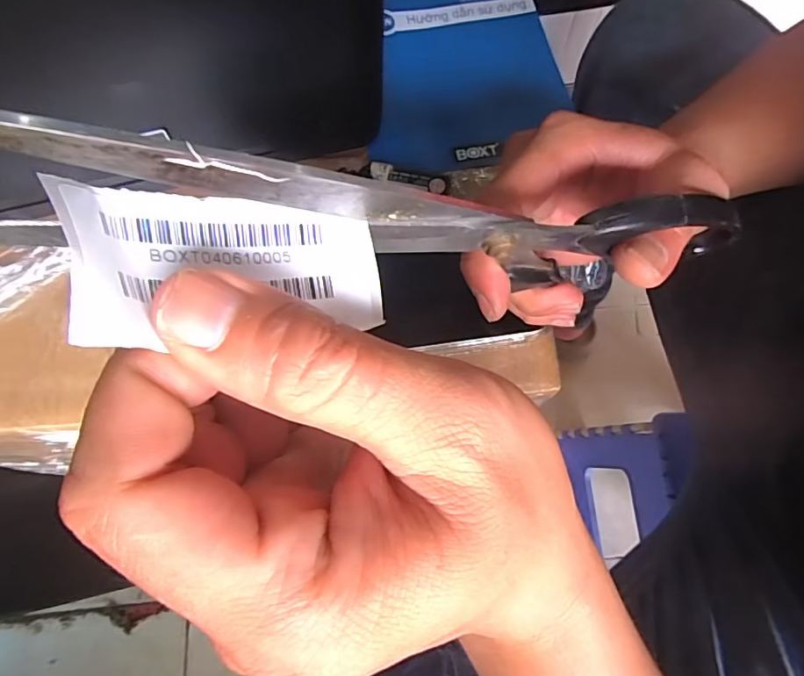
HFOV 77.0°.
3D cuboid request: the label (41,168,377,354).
[{"bbox_3d":[-0.033,-0.016,0.103,0.061,0.010,0.033,-5,67,-38],"label":"label"}]

